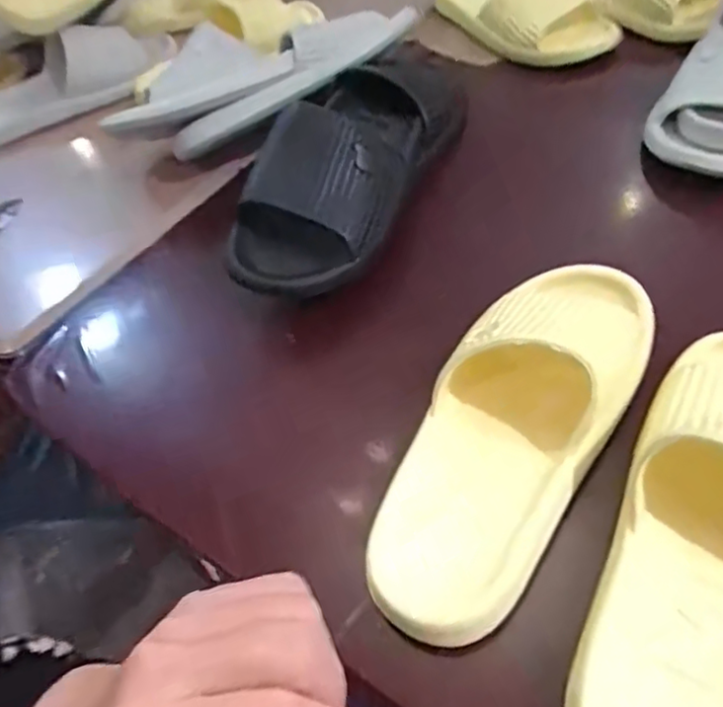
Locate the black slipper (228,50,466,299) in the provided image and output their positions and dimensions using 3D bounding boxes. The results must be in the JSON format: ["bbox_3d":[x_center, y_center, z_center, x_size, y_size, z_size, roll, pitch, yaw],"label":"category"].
[{"bbox_3d":[-0.005,-0.170,0.536,0.111,0.080,0.306,16,53,16],"label":"black slipper"}]

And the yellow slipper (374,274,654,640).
[{"bbox_3d":[0.091,0.037,0.379,0.095,0.061,0.259,27,56,23],"label":"yellow slipper"}]

